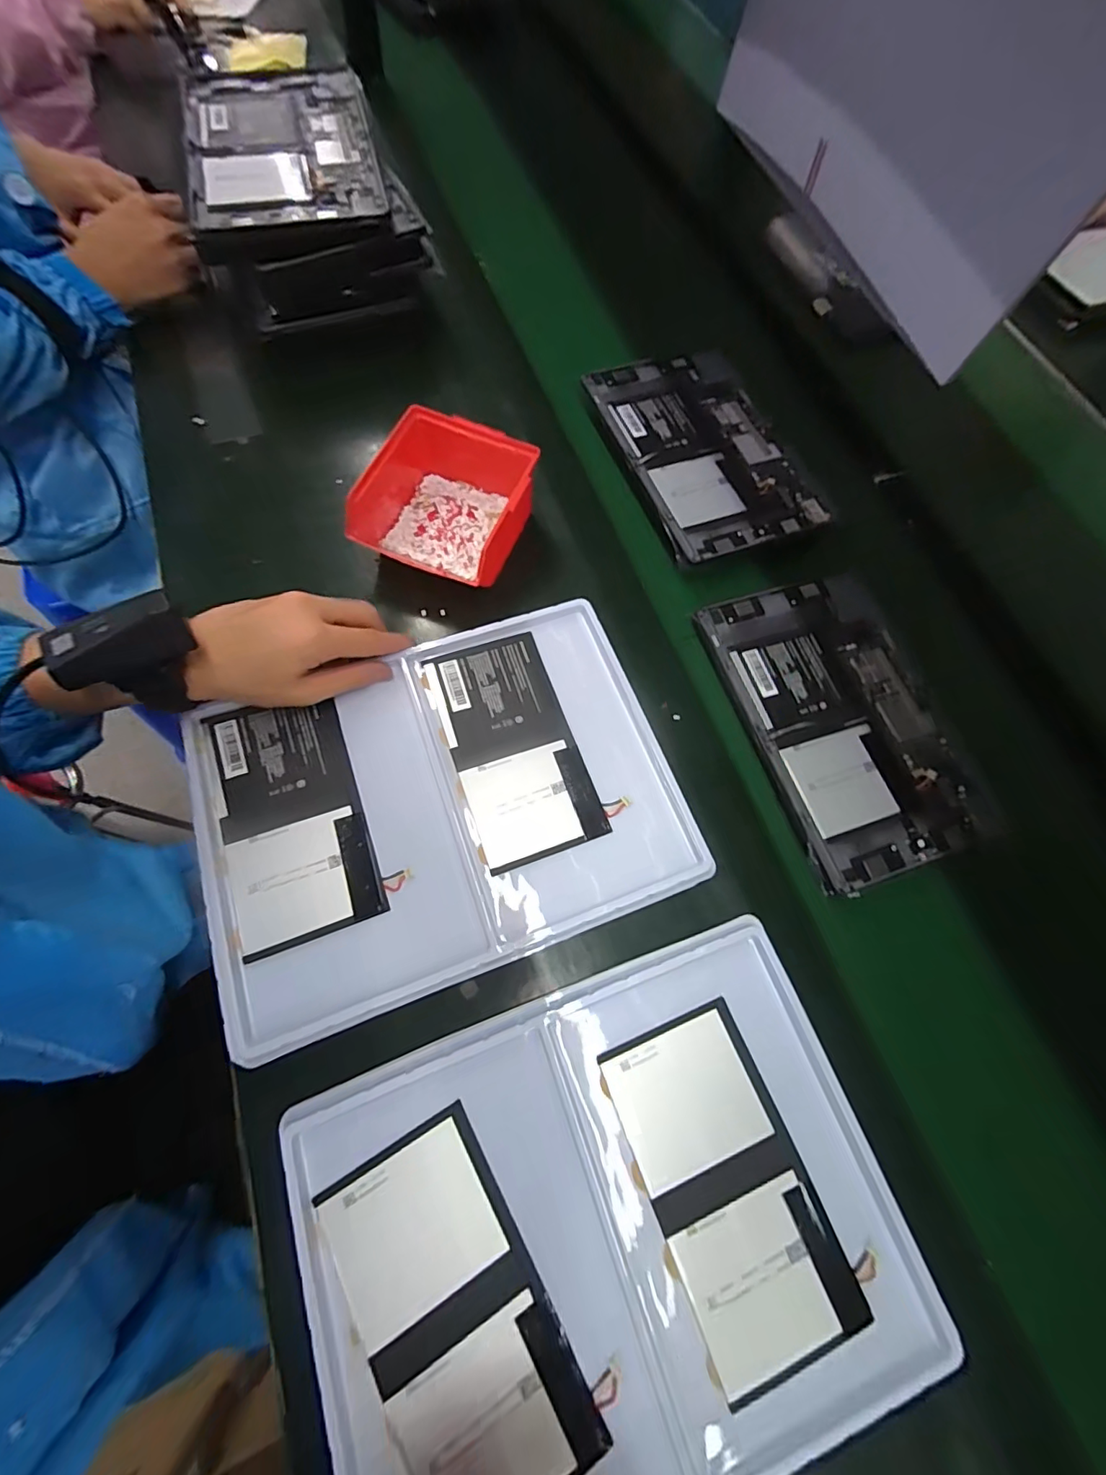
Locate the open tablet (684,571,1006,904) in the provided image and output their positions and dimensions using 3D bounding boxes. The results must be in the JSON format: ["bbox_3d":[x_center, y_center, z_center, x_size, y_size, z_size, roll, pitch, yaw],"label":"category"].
[{"bbox_3d":[0.237,-0.018,0.433,0.159,0.009,0.249,-16,72,-11],"label":"open tablet"}]

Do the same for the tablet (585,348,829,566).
[{"bbox_3d":[0.149,-0.288,0.522,0.158,0.016,0.247,-18,72,-11],"label":"tablet"}]

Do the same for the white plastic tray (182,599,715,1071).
[{"bbox_3d":[-0.077,0.043,0.377,0.319,0.017,0.235,-19,69,-10],"label":"white plastic tray"}]

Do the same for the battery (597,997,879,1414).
[{"bbox_3d":[0.103,0.262,0.310,0.095,0.006,0.172,-22,73,-12],"label":"battery"}]

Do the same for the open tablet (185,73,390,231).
[{"bbox_3d":[-0.258,-0.564,0.501,0.167,0.013,0.241,-14,72,-6],"label":"open tablet"}]

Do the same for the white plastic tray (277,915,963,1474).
[{"bbox_3d":[0.030,0.276,0.299,0.315,0.018,0.235,-18,69,-10],"label":"white plastic tray"}]

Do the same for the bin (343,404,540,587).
[{"bbox_3d":[-0.094,-0.201,0.453,0.138,0.070,0.126,16,69,0],"label":"bin"}]

